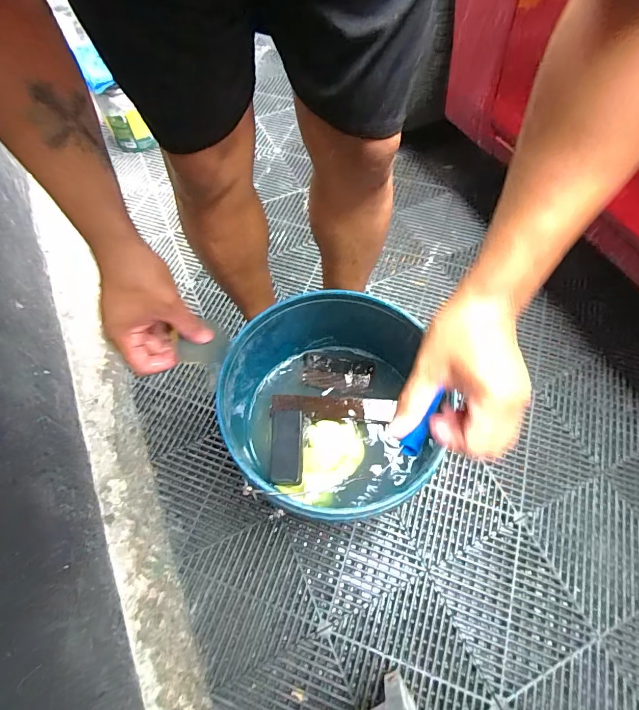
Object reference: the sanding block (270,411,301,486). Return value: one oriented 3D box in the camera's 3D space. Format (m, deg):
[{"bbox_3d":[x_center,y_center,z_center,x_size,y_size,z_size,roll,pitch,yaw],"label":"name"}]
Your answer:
[{"bbox_3d":[-0.051,0.141,0.601,0.047,0.016,0.112,-2,61,1],"label":"sanding block"}]

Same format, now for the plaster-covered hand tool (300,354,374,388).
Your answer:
[{"bbox_3d":[0.031,0.029,0.682,0.119,0.015,0.057,5,63,4],"label":"plaster-covered hand tool"}]

